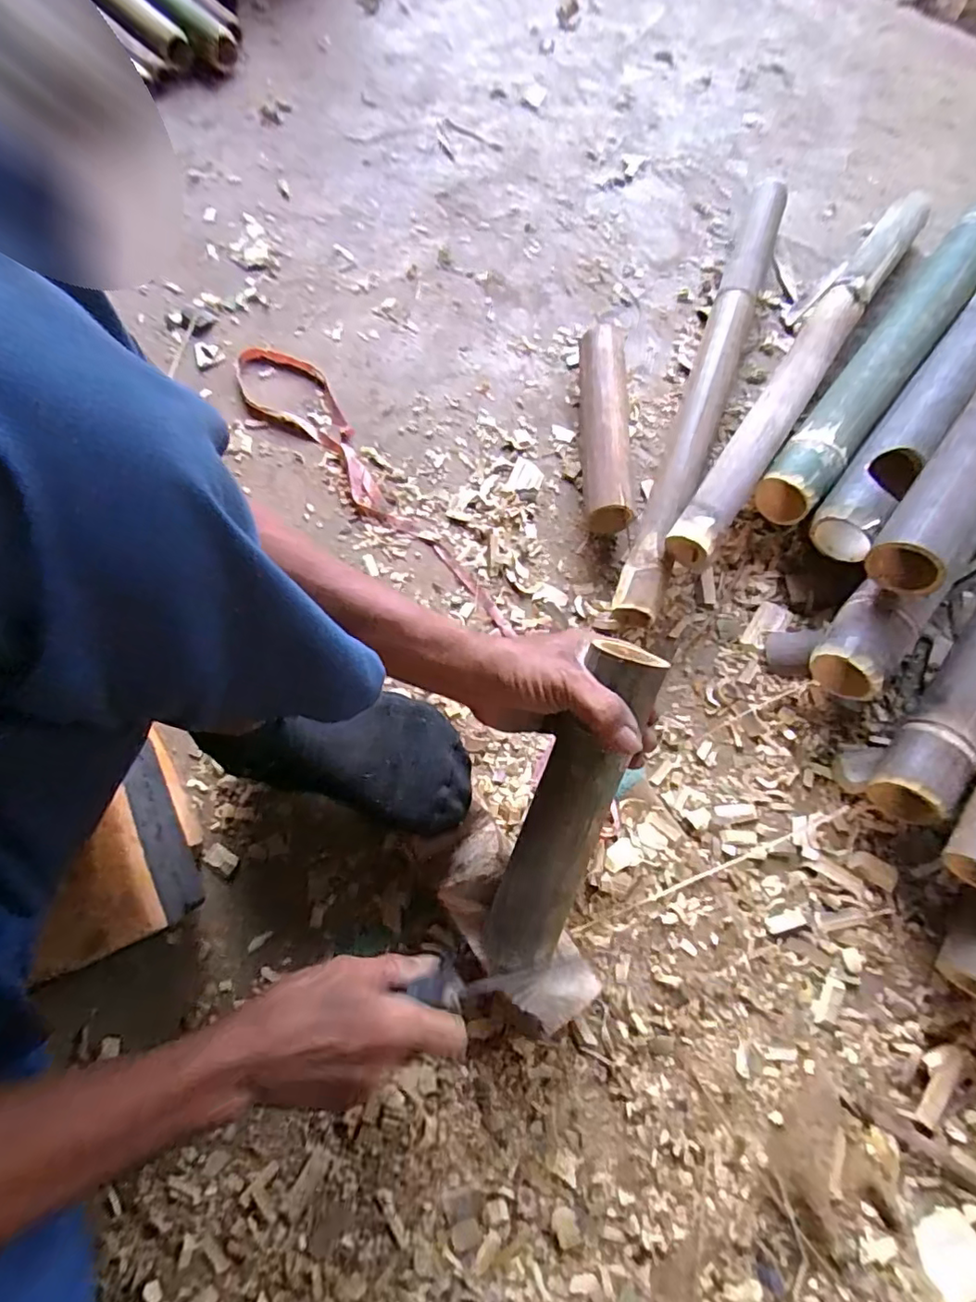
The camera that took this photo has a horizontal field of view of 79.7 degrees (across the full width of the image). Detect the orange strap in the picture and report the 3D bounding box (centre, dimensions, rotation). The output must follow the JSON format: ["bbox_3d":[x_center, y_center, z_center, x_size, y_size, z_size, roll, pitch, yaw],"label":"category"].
[{"bbox_3d":[-0.130,-0.207,0.673,0.088,0.022,0.483,-43,74,-12],"label":"orange strap"}]

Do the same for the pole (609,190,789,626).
[{"bbox_3d":[0.257,-0.314,0.678,0.051,0.058,0.636,19,72,9],"label":"pole"}]

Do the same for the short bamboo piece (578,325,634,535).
[{"bbox_3d":[0.133,-0.261,0.665,0.059,0.063,0.256,0,70,3],"label":"short bamboo piece"}]

